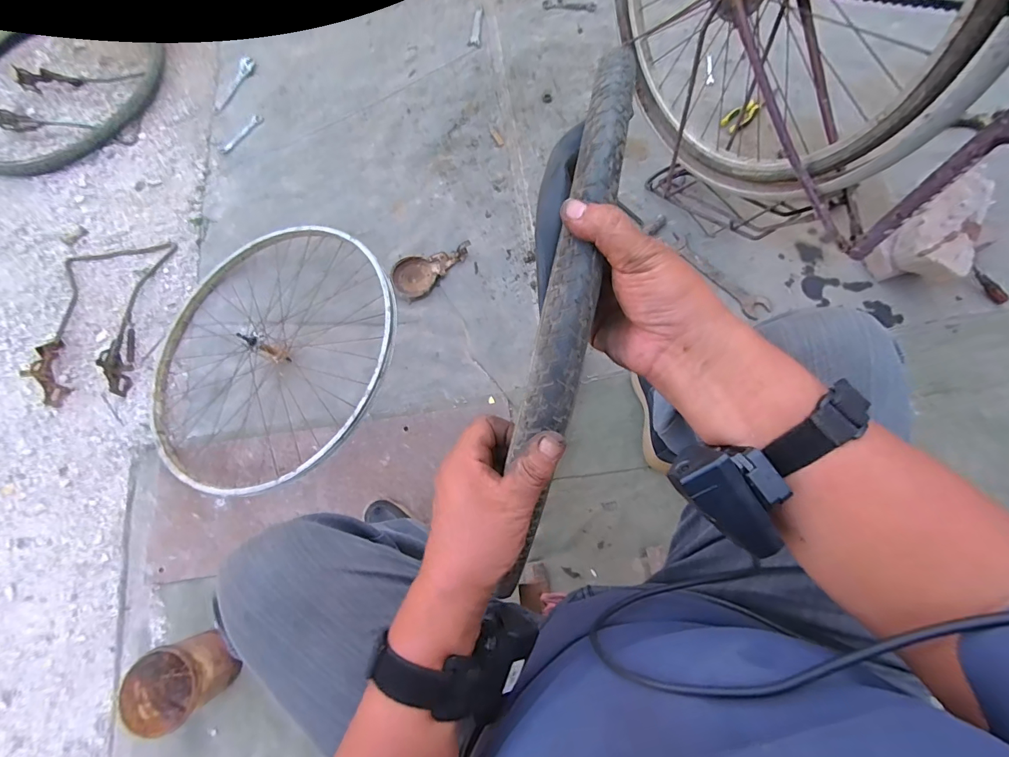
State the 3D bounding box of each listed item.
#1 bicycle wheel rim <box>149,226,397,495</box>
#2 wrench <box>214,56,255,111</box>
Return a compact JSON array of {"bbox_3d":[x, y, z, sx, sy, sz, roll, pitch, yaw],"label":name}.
[{"bbox_3d":[-0.502,-0.064,0.874,0.578,0.138,0.573,0,76,1],"label":"bicycle wheel rim"},{"bbox_3d":[-0.736,-0.806,1.159,0.052,0.011,0.179,20,77,6],"label":"wrench"}]

